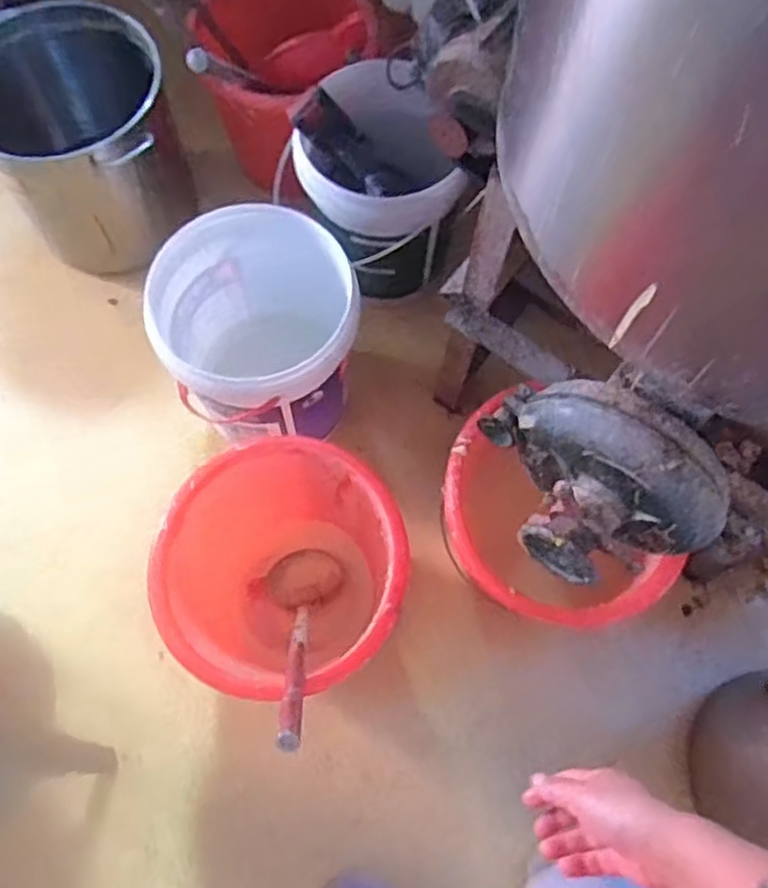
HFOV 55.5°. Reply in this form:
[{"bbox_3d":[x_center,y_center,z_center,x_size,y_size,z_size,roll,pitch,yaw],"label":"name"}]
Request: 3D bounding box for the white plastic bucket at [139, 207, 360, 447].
[{"bbox_3d":[-0.196,-0.165,1.179,0.301,0.279,0.316,0,69,-1],"label":"white plastic bucket"}]

